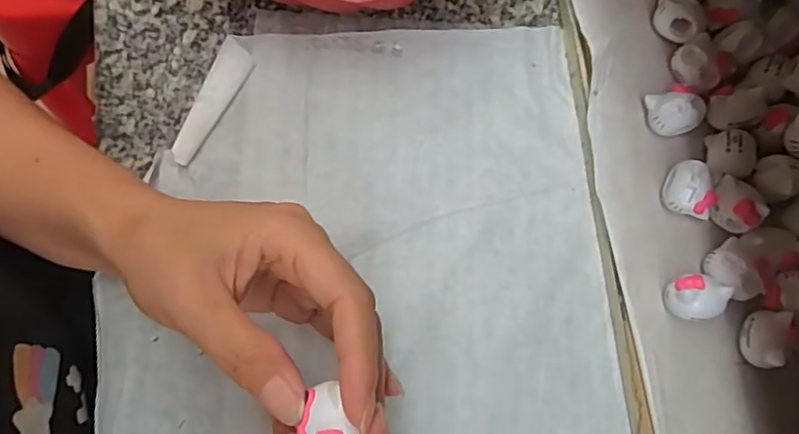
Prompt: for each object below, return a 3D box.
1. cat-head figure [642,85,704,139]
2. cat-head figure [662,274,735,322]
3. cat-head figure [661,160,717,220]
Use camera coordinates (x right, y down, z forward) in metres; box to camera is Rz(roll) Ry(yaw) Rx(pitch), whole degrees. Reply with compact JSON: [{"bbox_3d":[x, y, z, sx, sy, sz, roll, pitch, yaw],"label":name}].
[{"bbox_3d":[0.130,-0.049,0.284,0.023,0.021,0.022,0,78,-1],"label":"cat-head figure"},{"bbox_3d":[0.132,0.037,0.266,0.022,0.019,0.019,5,78,0],"label":"cat-head figure"},{"bbox_3d":[0.135,-0.013,0.277,0.023,0.019,0.024,23,79,4],"label":"cat-head figure"}]

